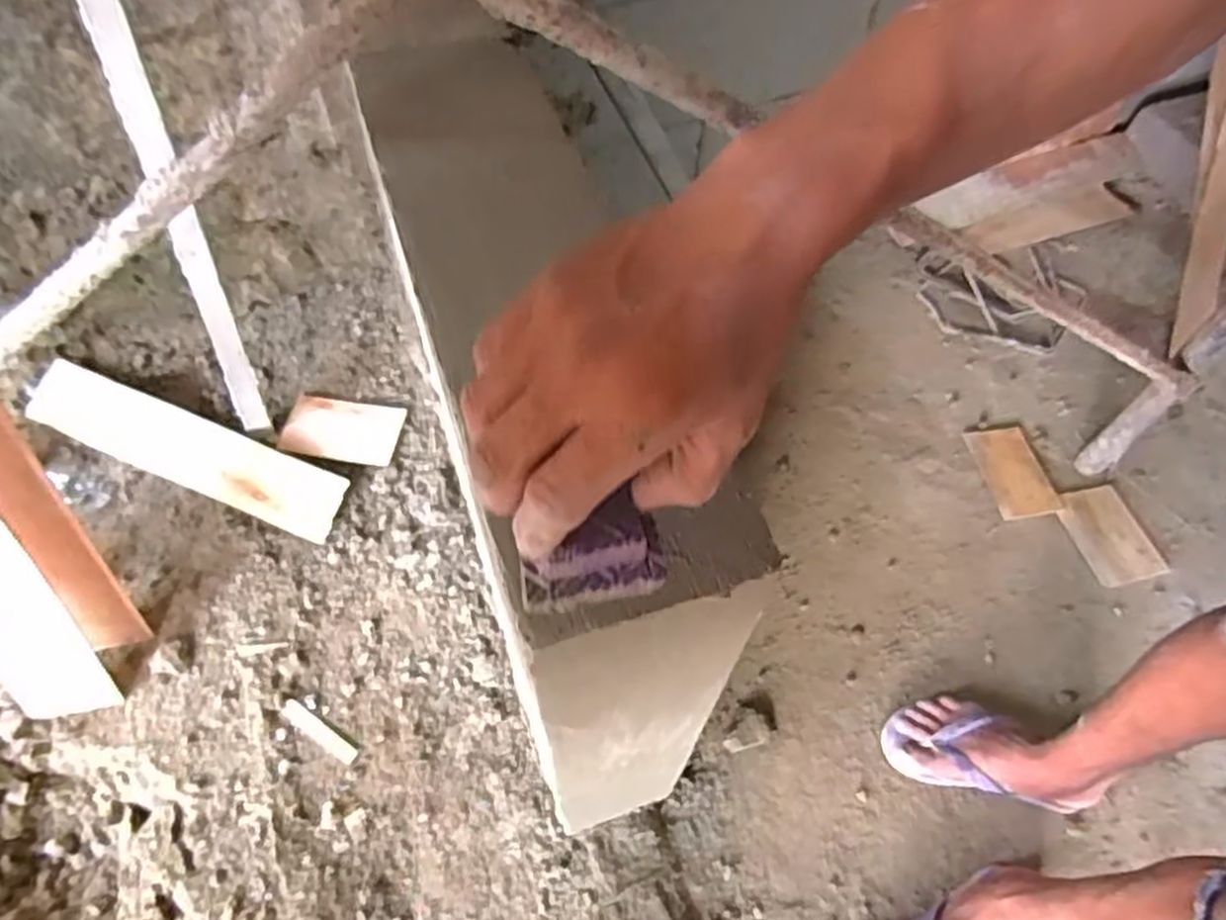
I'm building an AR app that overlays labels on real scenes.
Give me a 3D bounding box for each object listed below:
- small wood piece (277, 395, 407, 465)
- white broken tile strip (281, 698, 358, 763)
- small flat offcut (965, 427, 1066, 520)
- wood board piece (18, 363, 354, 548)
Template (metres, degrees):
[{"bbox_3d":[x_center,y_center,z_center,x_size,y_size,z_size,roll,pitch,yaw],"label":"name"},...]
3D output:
[{"bbox_3d":[-0.421,-0.053,1.202,0.178,0.010,0.100,8,59,4],"label":"small wood piece"},{"bbox_3d":[-0.379,0.348,0.987,0.120,0.005,0.022,30,63,17],"label":"white broken tile strip"},{"bbox_3d":[0.640,0.016,1.222,0.104,0.008,0.159,-9,59,-6],"label":"small flat offcut"},{"bbox_3d":[-0.648,-0.013,1.168,0.502,0.029,0.112,21,86,6],"label":"wood board piece"}]

